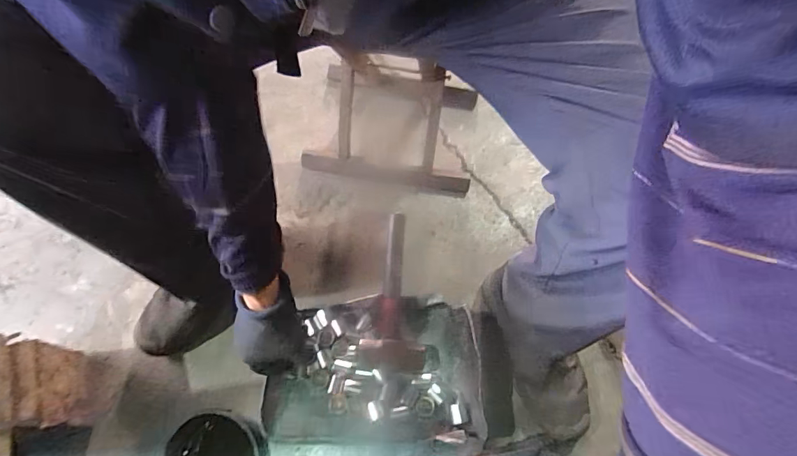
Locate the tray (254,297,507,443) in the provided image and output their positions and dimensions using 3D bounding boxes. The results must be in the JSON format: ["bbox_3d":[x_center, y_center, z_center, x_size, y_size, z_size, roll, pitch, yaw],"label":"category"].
[{"bbox_3d":[-0.004,0.212,0.645,0.370,0.071,0.205,0,61,-4],"label":"tray"}]

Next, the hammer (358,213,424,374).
[{"bbox_3d":[-0.011,0.102,0.703,0.098,0.040,0.259,2,61,-3],"label":"hammer"}]

